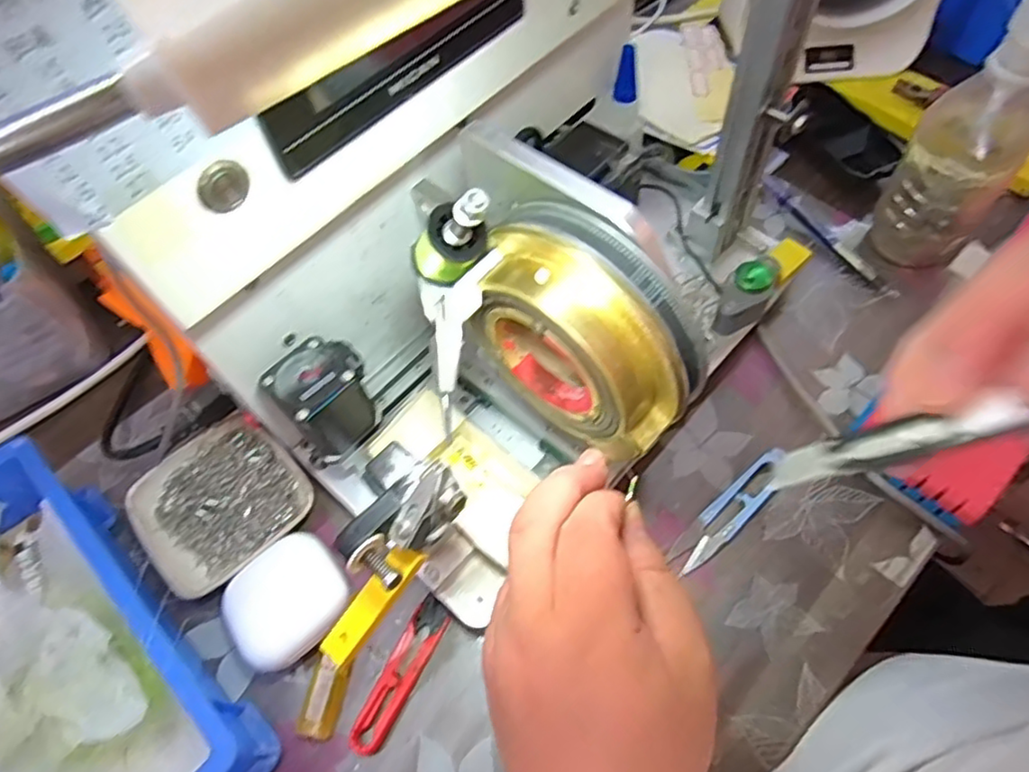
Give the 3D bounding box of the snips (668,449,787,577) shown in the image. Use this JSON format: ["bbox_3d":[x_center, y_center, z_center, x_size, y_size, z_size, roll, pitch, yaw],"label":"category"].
[{"bbox_3d":[0.135,0.076,0.403,0.098,0.005,0.023,-40,50,-13],"label":"snips"}]

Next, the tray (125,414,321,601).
[{"bbox_3d":[-0.189,0.073,0.419,0.097,0.018,0.101,-40,66,-17],"label":"tray"}]

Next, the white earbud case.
[{"bbox_3d":[-0.132,0.125,0.381,0.066,0.023,0.060,-37,65,-16],"label":"white earbud case"}]

